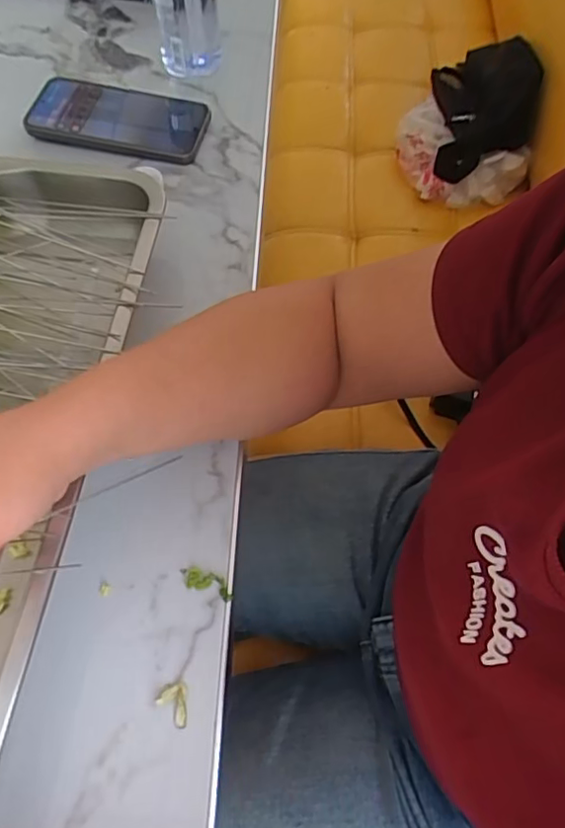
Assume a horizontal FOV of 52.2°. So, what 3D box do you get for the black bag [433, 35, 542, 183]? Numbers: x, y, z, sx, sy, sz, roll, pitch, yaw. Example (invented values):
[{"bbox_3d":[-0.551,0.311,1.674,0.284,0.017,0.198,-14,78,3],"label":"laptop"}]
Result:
[{"bbox_3d":[0.322,-0.501,0.924,0.144,0.114,0.220,2,62,0],"label":"black bag"}]

